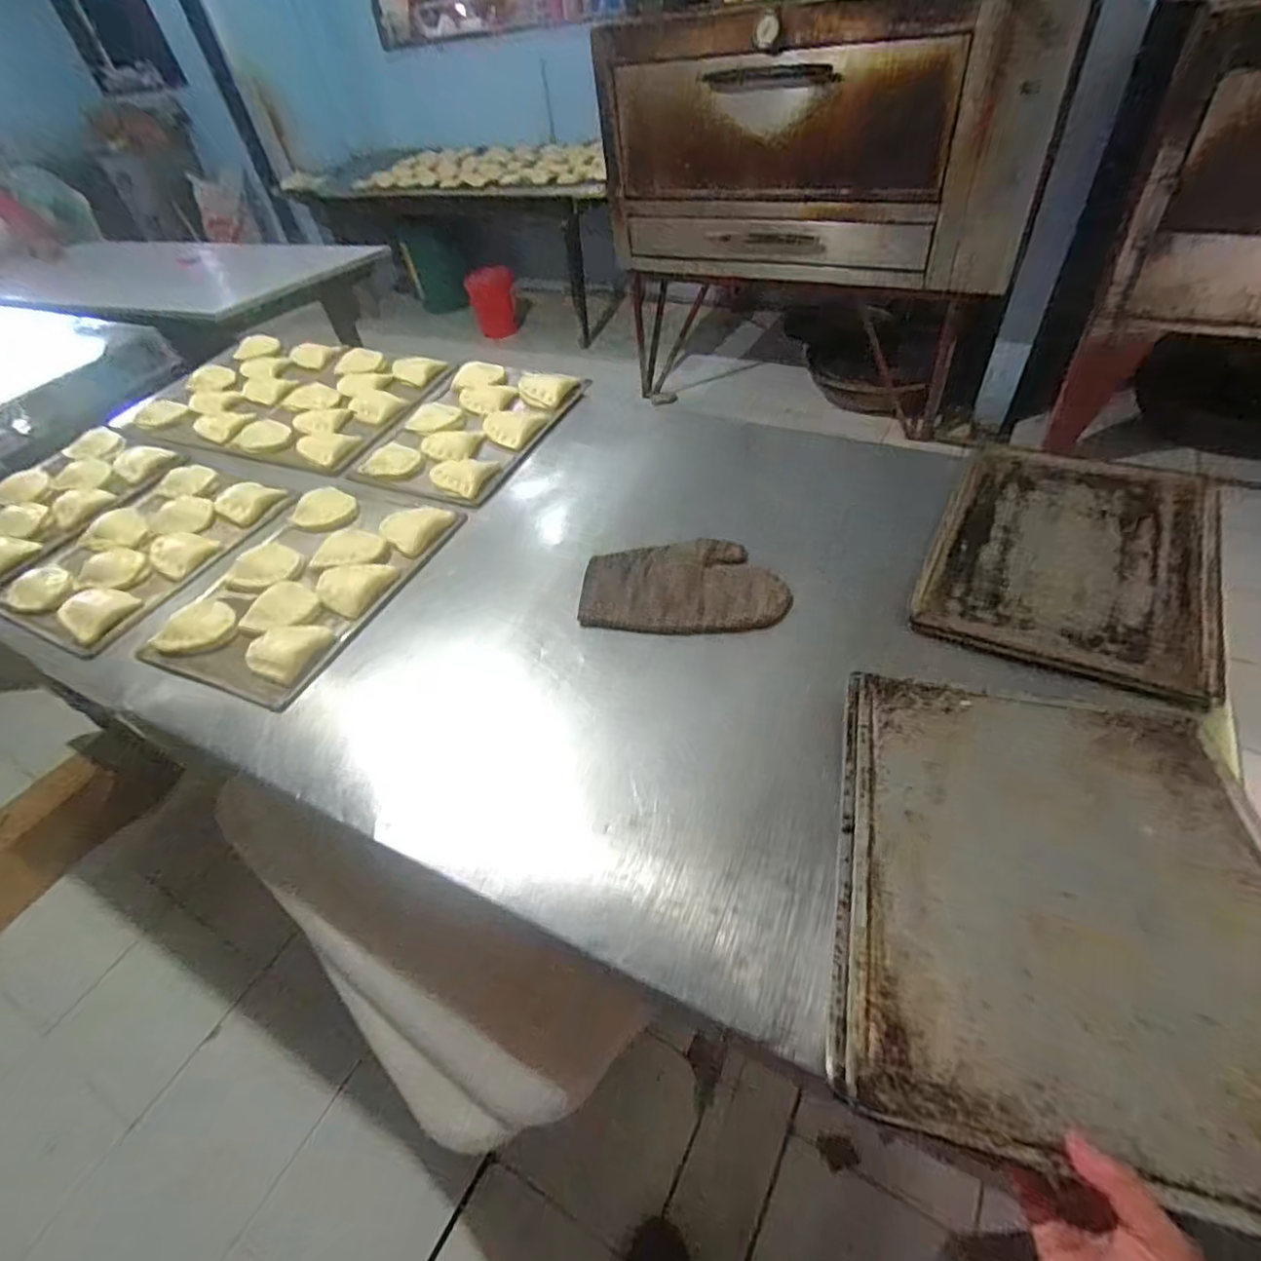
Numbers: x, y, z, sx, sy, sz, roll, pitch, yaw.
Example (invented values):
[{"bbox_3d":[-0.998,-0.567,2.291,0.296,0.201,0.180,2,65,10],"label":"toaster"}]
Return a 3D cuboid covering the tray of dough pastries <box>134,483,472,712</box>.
[{"bbox_3d":[-0.546,-0.090,1.040,0.357,0.028,0.428,14,50,20],"label":"tray of dough pastries"}]

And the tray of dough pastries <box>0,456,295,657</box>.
[{"bbox_3d":[-0.895,-0.156,1.182,0.356,0.060,0.432,18,51,23],"label":"tray of dough pastries"}]

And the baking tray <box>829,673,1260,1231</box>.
[{"bbox_3d":[0.357,0.200,0.532,0.337,0.013,0.437,6,36,17],"label":"baking tray"}]

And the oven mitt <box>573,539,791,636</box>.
[{"bbox_3d":[0.076,-0.072,0.938,0.293,0.021,0.181,1,46,8],"label":"oven mitt"}]

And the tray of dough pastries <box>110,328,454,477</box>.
[{"bbox_3d":[-0.813,-0.567,1.497,0.755,0.063,0.463,16,50,22],"label":"tray of dough pastries"}]

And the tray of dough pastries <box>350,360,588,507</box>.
[{"bbox_3d":[-0.332,-0.426,1.307,0.331,0.047,0.449,16,50,22],"label":"tray of dough pastries"}]

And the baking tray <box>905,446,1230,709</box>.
[{"bbox_3d":[0.623,-0.116,0.897,0.332,0.028,0.489,20,52,25],"label":"baking tray"}]

